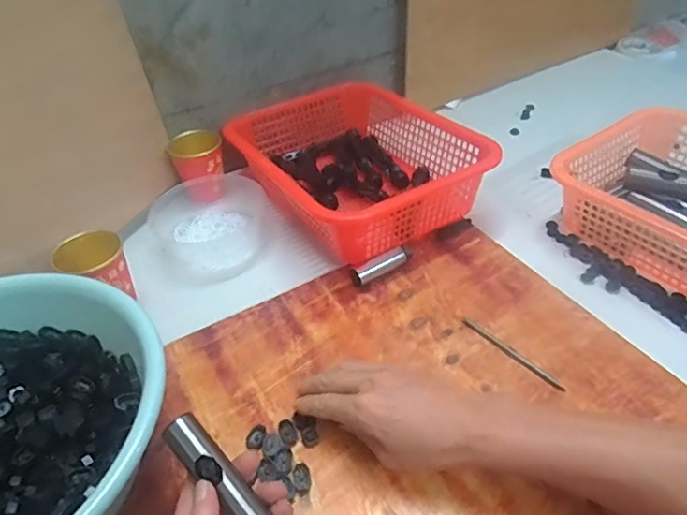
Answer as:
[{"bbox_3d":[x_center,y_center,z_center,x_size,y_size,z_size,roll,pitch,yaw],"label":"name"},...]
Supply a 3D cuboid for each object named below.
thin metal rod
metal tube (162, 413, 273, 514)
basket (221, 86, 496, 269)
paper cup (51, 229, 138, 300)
[{"bbox_3d":[0.163,0.092,0.514,0.009,0.004,0.115,-31,47,-28],"label":"thin metal rod"},{"bbox_3d":[-0.071,0.172,0.365,0.025,0.018,0.149,-35,71,-31],"label":"metal tube"},{"bbox_3d":[0.007,-0.129,0.721,0.245,0.096,0.321,-24,44,-22],"label":"basket"},{"bbox_3d":[-0.271,0.021,0.588,0.067,0.083,0.064,-3,40,2],"label":"paper cup"}]

